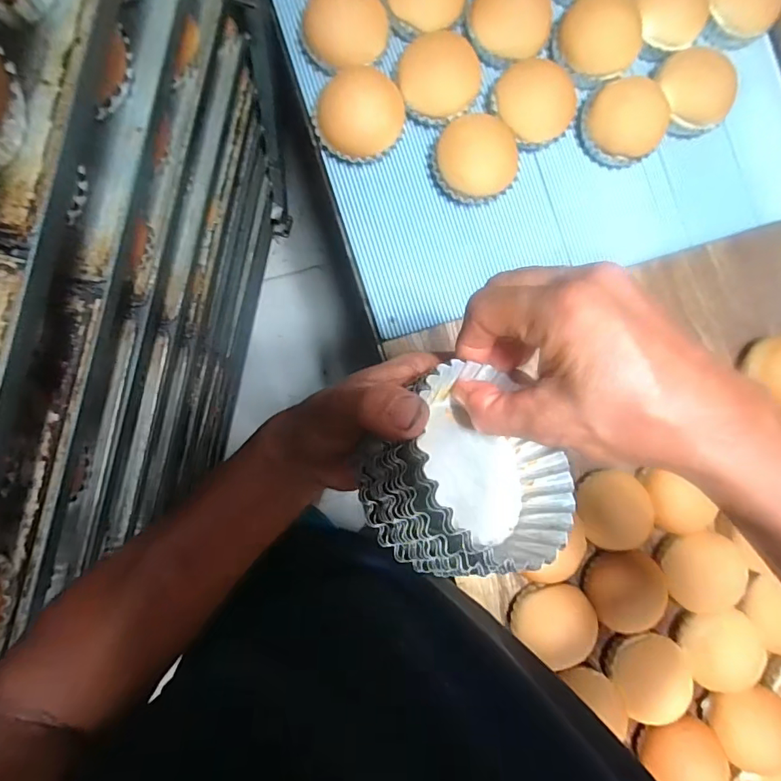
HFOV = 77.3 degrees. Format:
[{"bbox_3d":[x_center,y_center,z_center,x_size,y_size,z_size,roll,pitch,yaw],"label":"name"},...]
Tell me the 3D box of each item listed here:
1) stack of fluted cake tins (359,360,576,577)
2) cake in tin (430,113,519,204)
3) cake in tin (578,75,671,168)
[{"bbox_3d":[0.039,0.042,0.258,0.112,0.065,0.102,-19,81,-39],"label":"stack of fluted cake tins"},{"bbox_3d":[0.098,-0.258,0.543,0.094,0.041,0.091,0,88,-8],"label":"cake in tin"},{"bbox_3d":[0.271,-0.312,0.571,0.080,0.051,0.086,0,88,-8],"label":"cake in tin"}]

